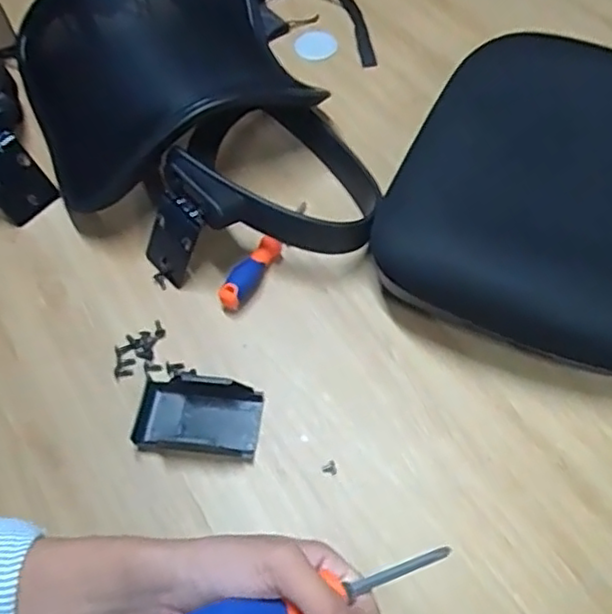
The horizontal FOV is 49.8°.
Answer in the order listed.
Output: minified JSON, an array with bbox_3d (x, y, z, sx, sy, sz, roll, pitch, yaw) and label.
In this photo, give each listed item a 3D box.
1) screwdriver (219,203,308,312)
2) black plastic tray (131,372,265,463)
[{"bbox_3d":[-0.052,-0.066,0.820,0.026,0.034,0.168,26,63,18],"label":"screwdriver"},{"bbox_3d":[-0.116,0.117,0.718,0.134,0.020,0.084,5,59,6],"label":"black plastic tray"}]

